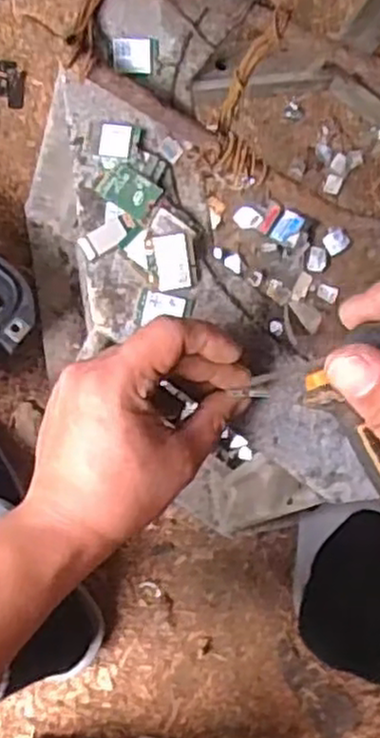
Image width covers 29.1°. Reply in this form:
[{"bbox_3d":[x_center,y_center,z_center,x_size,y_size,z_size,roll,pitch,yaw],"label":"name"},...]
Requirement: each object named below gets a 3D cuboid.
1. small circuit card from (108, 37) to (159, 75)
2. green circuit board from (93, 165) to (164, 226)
[{"bbox_3d":[-0.031,-0.175,0.408,0.027,0.004,0.022,-3,85,-5],"label":"small circuit card"},{"bbox_3d":[-0.032,-0.096,0.395,0.032,0.004,0.023,33,83,-1],"label":"green circuit board"}]

